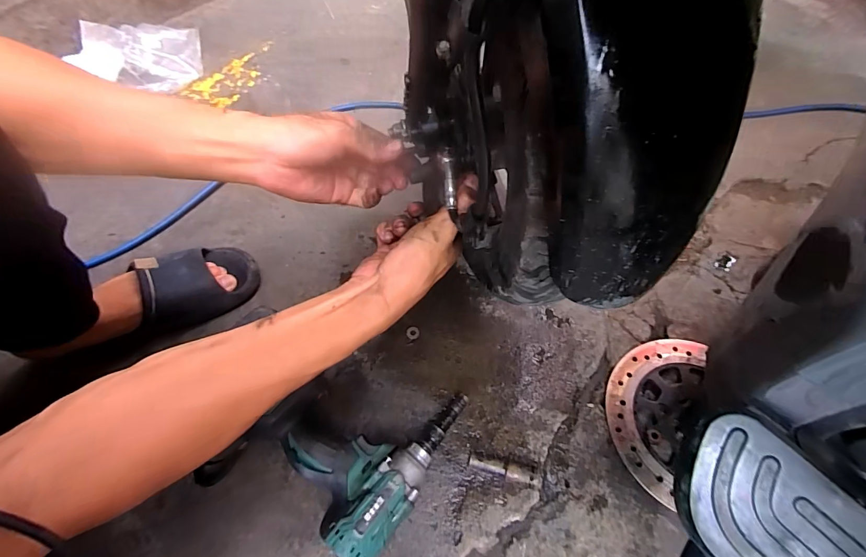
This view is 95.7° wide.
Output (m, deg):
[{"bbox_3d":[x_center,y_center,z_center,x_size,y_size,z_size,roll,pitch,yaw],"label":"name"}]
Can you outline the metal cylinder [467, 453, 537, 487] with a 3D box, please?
[{"bbox_3d":[0.081,0.219,0.451,0.076,0.022,0.024,11,60,7],"label":"metal cylinder"}]

